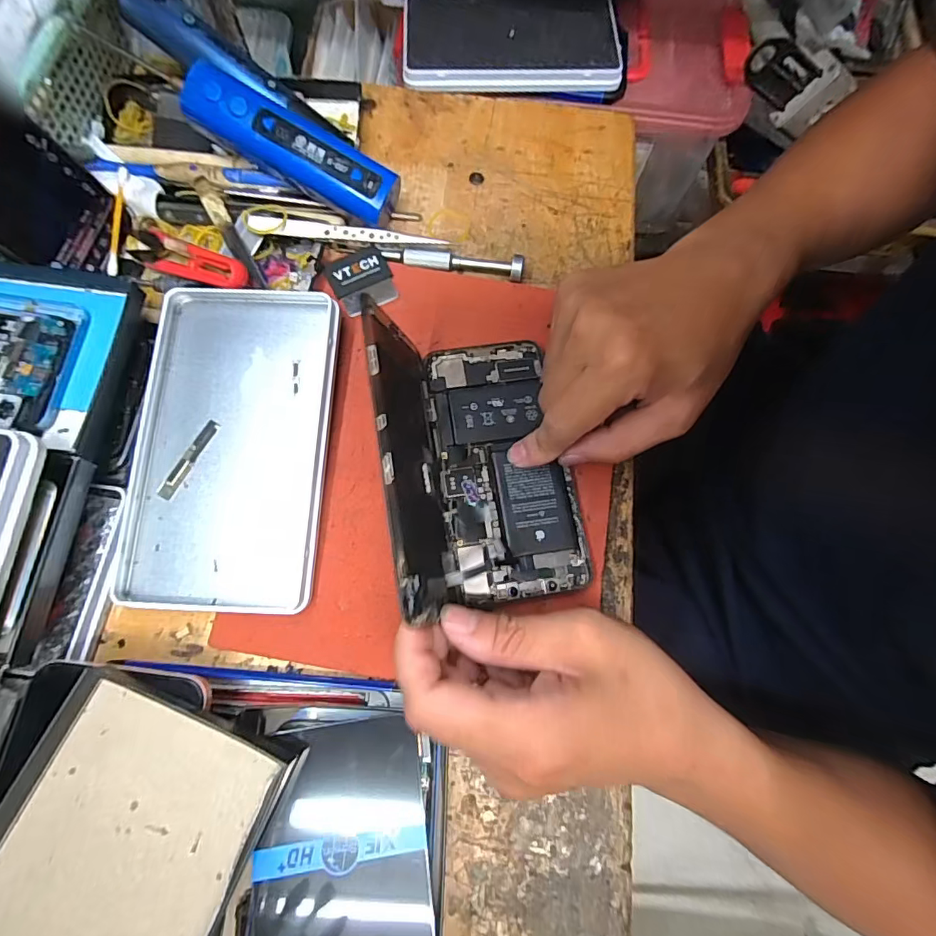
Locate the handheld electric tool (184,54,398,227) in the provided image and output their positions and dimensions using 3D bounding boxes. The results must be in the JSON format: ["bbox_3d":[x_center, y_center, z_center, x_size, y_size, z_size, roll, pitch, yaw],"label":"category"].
[{"bbox_3d":[-0.109,-0.200,0.310,0.130,0.037,0.035,26,73,-12],"label":"handheld electric tool"}]

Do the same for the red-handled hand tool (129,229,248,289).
[{"bbox_3d":[-0.179,-0.132,0.306,0.098,0.015,0.020,21,73,19],"label":"red-handled hand tool"}]

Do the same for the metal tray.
[{"bbox_3d":[-0.135,-0.014,0.277,0.106,0.015,0.179,2,78,0],"label":"metal tray"}]

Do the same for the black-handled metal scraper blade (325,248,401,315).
[{"bbox_3d":[-0.069,-0.123,0.323,0.038,0.008,0.037,-26,75,-10],"label":"black-handled metal scraper blade"}]

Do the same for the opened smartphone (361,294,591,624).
[{"bbox_3d":[0.011,-0.011,0.251,0.097,0.078,0.155,-11,73,-6],"label":"opened smartphone"}]

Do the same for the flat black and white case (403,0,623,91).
[{"bbox_3d":[0.038,-0.371,0.421,0.181,0.014,0.103,0,73,-2],"label":"flat black and white case"}]

